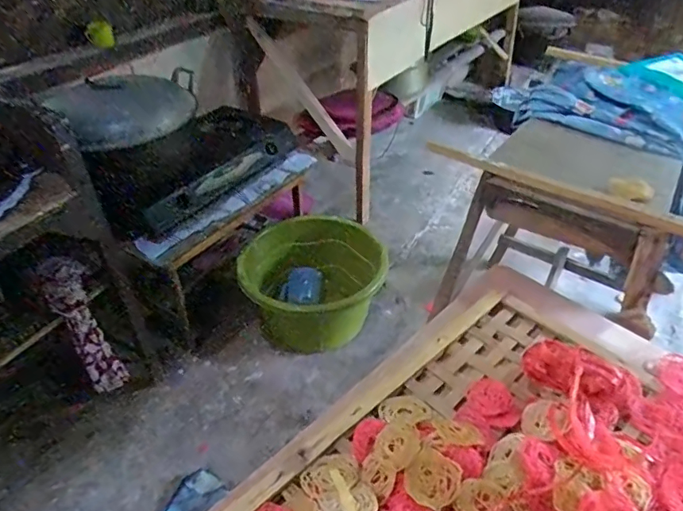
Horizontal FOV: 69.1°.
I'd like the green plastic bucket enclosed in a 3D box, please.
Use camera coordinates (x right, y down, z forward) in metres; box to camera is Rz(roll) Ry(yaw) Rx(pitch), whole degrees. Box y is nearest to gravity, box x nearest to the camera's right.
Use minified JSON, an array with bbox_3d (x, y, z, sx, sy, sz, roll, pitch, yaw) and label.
[{"bbox_3d":[-0.103,0.113,1.871,0.466,0.336,0.414,-25,45,-27],"label":"green plastic bucket"}]

